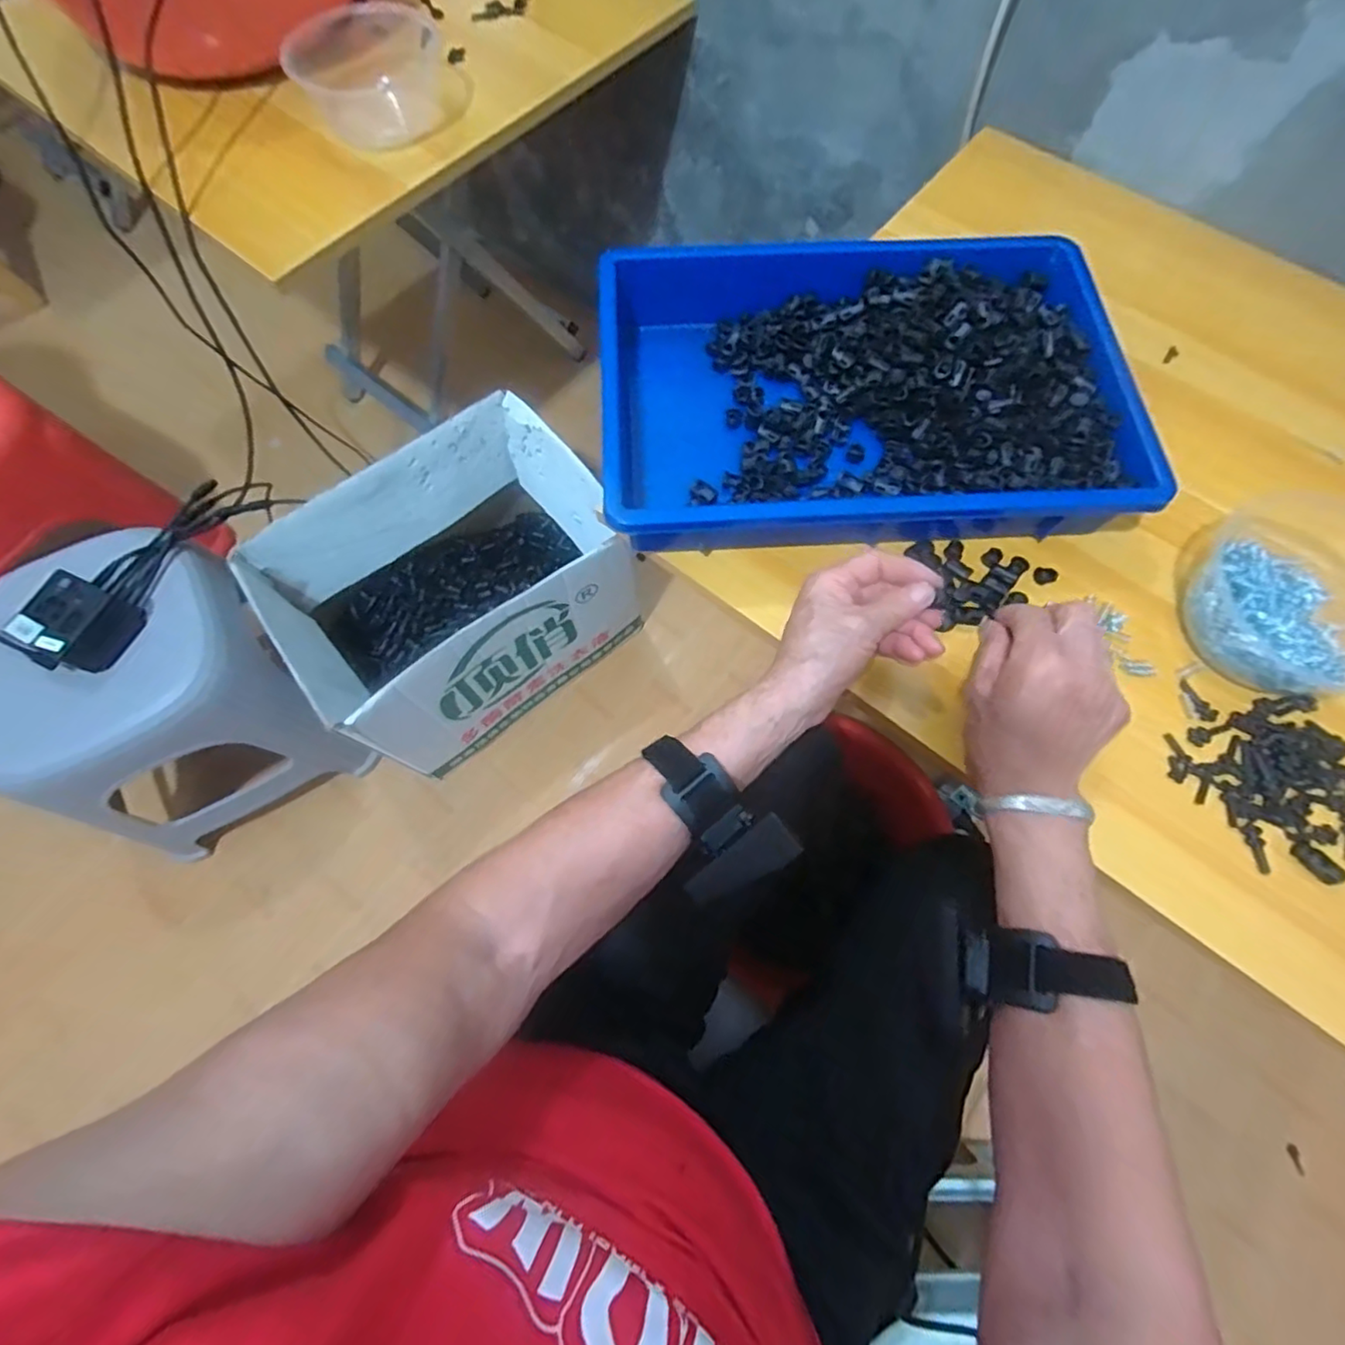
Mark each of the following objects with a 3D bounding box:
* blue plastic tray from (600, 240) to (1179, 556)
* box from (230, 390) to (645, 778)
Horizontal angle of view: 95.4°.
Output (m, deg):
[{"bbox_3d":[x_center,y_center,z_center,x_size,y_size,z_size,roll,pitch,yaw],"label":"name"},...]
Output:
[{"bbox_3d":[0.133,-0.215,0.460,0.362,0.063,0.258,-4,69,-2],"label":"blue plastic tray"},{"bbox_3d":[-0.277,-0.105,0.823,0.393,0.247,0.284,-40,75,-14],"label":"box"}]

